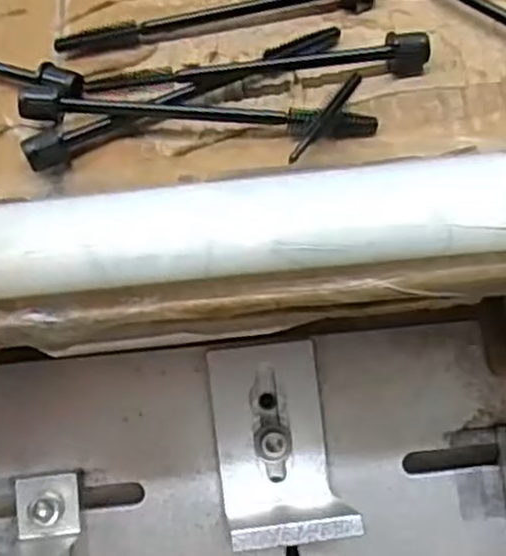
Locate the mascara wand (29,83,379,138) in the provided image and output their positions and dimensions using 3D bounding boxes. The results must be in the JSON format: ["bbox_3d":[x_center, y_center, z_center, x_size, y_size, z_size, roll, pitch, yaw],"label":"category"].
[{"bbox_3d":[-0.014,-0.048,0.221,0.099,0.014,0.013,3,64,3],"label":"mascara wand"}]

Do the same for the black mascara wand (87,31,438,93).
[{"bbox_3d":[0.002,-0.063,0.230,0.099,0.011,0.011,-6,64,-2],"label":"black mascara wand"}]

